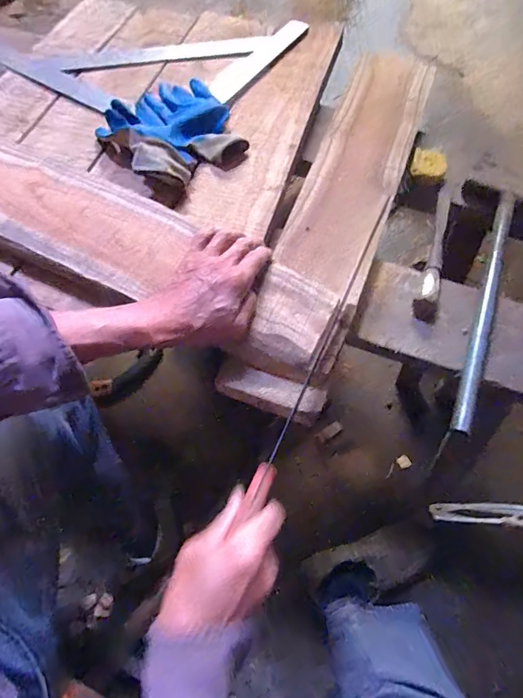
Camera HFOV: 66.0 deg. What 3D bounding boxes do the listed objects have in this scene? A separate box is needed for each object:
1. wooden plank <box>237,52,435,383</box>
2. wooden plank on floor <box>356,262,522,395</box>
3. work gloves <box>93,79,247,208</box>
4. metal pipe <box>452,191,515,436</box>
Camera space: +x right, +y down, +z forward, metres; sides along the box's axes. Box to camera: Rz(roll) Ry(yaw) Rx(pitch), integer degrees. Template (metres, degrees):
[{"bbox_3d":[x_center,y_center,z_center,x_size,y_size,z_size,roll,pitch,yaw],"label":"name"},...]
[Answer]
[{"bbox_3d":[0.128,-0.234,0.558,0.122,0.041,0.605,19,61,7],"label":"wooden plank"},{"bbox_3d":[0.325,0.000,0.500,0.396,0.027,0.137,22,66,10],"label":"wooden plank on floor"},{"bbox_3d":[-0.133,-0.322,0.588,0.175,0.040,0.198,-34,69,-16],"label":"work gloves"},{"bbox_3d":[0.293,-0.066,0.520,0.022,0.022,0.390,22,66,10],"label":"metal pipe"}]

